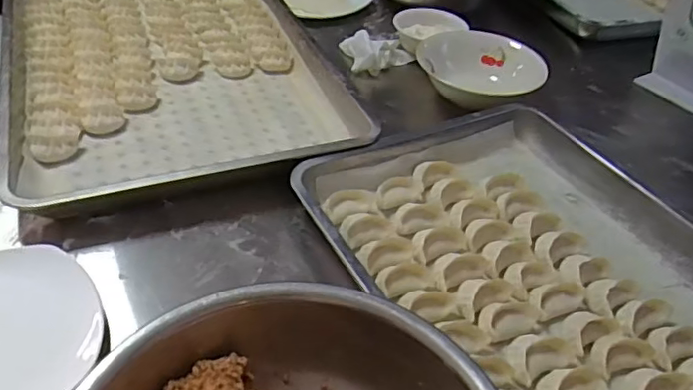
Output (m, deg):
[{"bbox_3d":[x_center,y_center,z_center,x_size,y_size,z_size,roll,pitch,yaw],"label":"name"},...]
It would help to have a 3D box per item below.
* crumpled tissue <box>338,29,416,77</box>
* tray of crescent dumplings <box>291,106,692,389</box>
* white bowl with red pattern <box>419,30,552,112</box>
[{"bbox_3d":[0.046,-0.214,0.869,0.106,0.034,0.076,2,41,-5],"label":"crumpled tissue"},{"bbox_3d":[0.204,0.085,0.532,0.343,0.042,0.495,-20,47,-27],"label":"tray of crescent dumplings"},{"bbox_3d":[0.192,-0.173,0.819,0.125,0.061,0.167,-28,51,-33],"label":"white bowl with red pattern"}]

